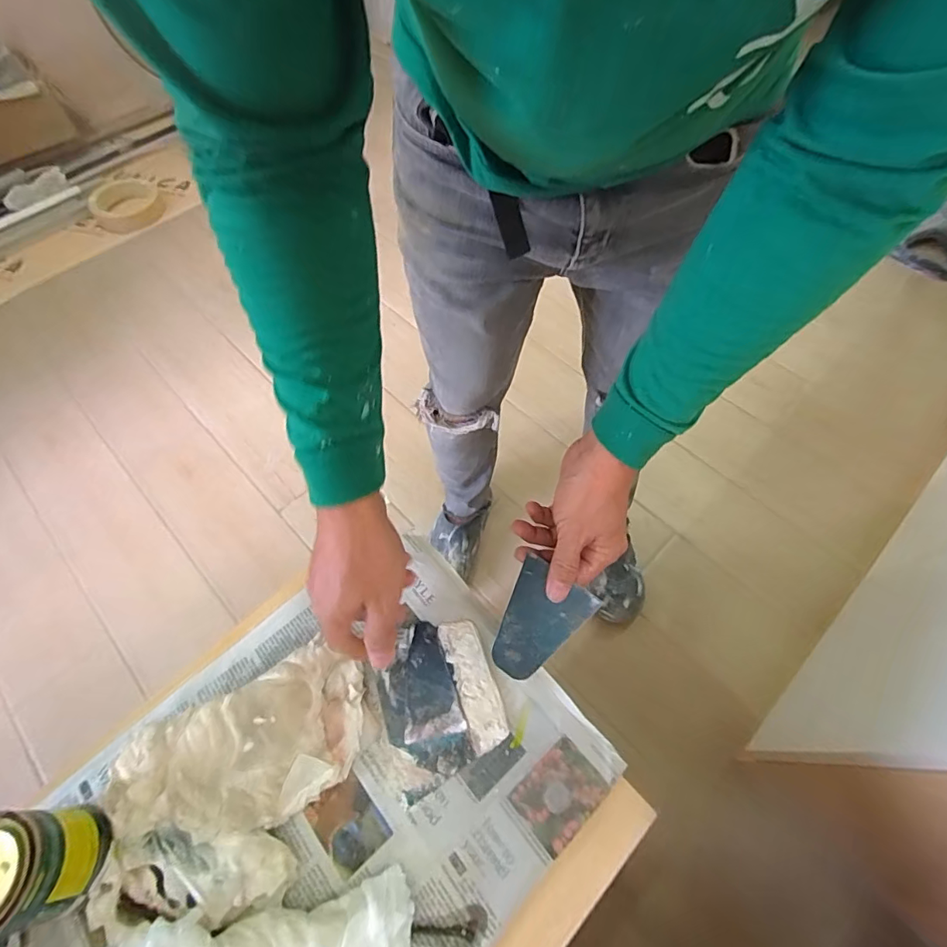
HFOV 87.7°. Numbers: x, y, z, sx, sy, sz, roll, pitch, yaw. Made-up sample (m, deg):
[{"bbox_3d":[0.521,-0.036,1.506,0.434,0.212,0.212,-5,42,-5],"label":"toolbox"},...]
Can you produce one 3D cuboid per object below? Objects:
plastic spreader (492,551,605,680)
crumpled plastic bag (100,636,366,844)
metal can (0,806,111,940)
[{"bbox_3d":[0.056,0.134,0.435,0.068,0.005,0.094,31,84,6],"label":"plastic spreader"},{"bbox_3d":[-0.191,0.230,0.406,0.218,0.035,0.115,-27,64,-13],"label":"crumpled plastic bag"},{"bbox_3d":[-0.317,0.276,0.346,0.064,0.084,0.067,-1,61,1],"label":"metal can"}]

